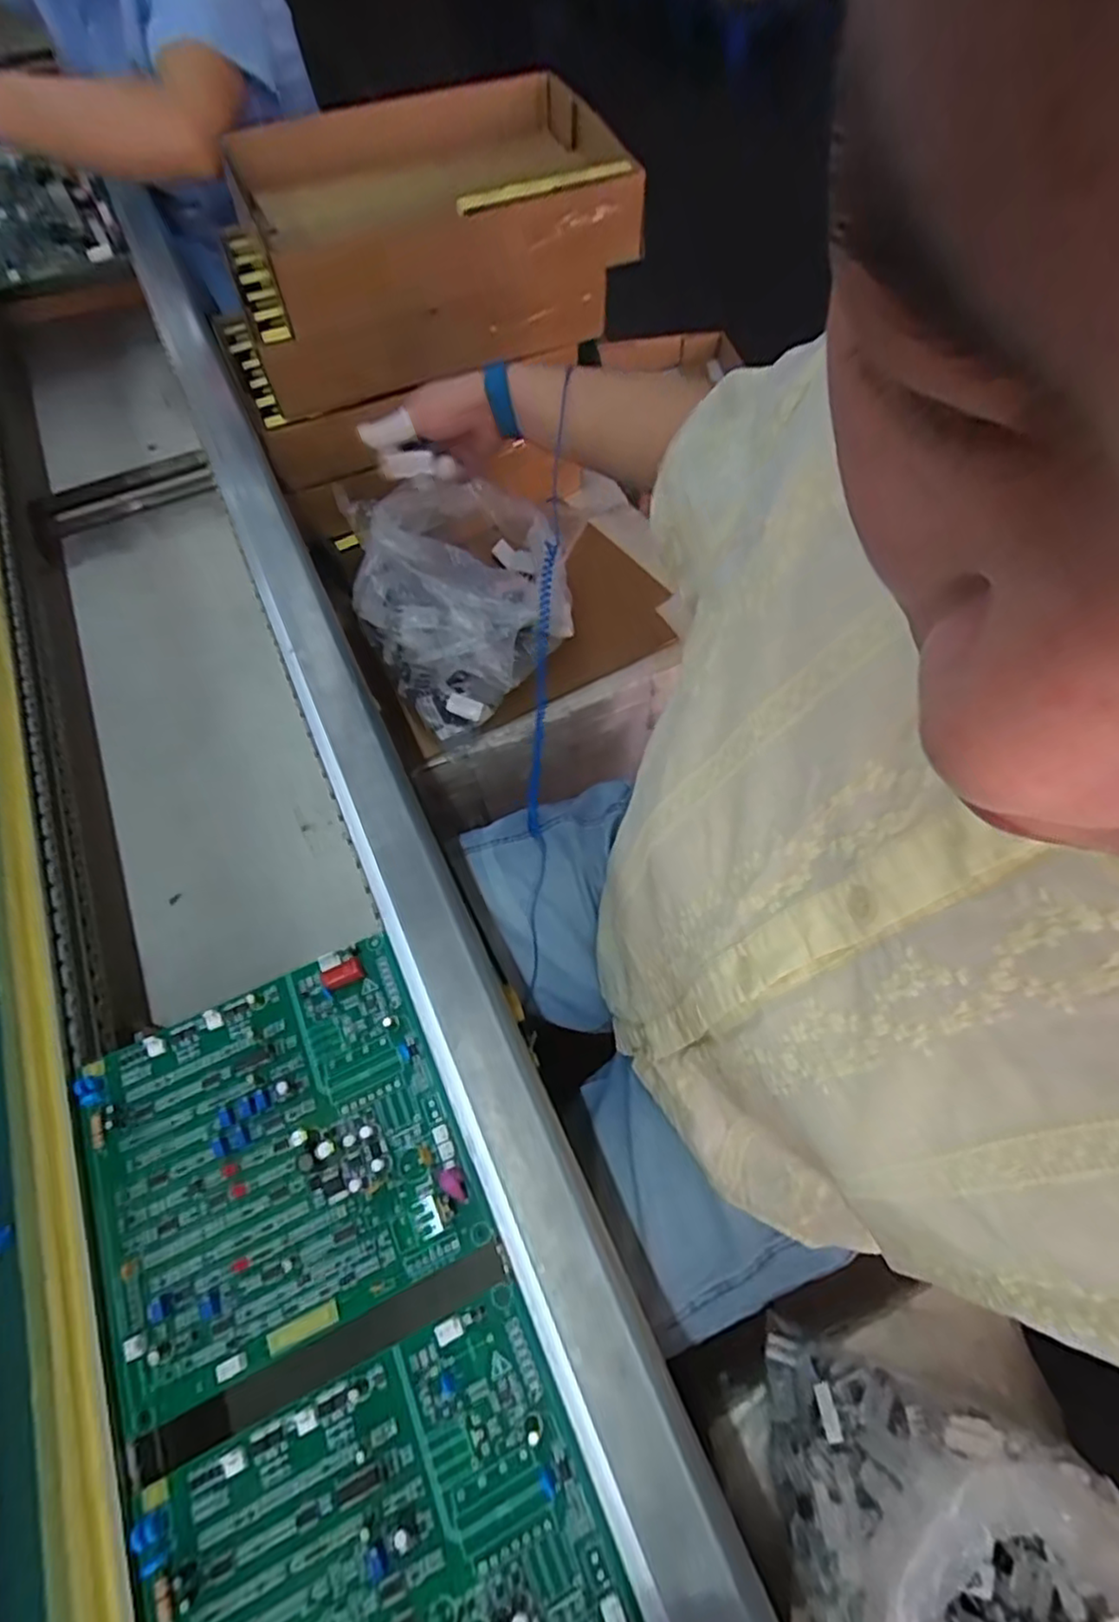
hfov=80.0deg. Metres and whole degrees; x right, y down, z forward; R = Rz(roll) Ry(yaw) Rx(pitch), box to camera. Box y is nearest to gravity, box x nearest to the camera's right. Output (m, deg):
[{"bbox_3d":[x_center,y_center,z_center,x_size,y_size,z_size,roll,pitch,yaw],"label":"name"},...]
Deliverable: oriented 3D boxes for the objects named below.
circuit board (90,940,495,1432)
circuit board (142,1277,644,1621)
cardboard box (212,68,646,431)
[{"bbox_3d":[-0.154,0.181,0.359,0.182,0.023,0.177,-23,61,-11],"label":"circuit board"},{"bbox_3d":[-0.067,0.337,0.277,0.182,0.013,0.174,-23,61,-11],"label":"circuit board"},{"bbox_3d":[-0.154,-0.619,0.725,0.451,0.158,0.292,-27,62,-13],"label":"cardboard box"}]

